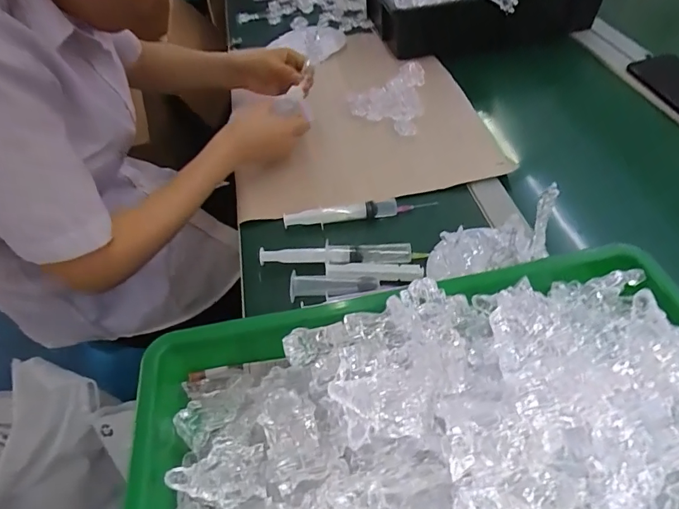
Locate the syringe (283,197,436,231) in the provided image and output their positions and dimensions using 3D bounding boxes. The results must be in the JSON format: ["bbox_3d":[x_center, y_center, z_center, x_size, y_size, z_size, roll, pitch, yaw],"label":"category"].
[{"bbox_3d":[0.024,-0.052,0.549,0.184,0.026,0.016,-8,49,-3],"label":"syringe"}]

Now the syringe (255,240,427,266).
[{"bbox_3d":[0.002,-0.001,0.503,0.184,0.018,0.025,1,49,5],"label":"syringe"}]

